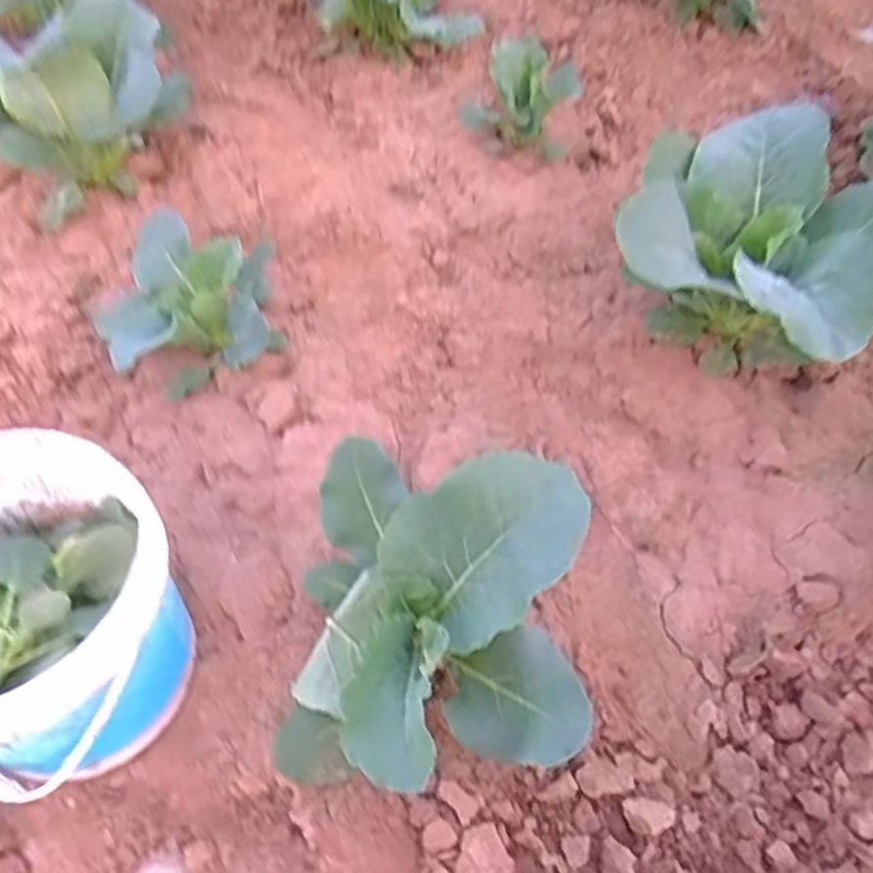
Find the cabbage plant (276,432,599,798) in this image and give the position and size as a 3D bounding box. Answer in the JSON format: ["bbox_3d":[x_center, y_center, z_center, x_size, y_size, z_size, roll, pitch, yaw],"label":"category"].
[{"bbox_3d":[-0.004,0.136,0.584,0.216,0.152,0.240,3,54,1],"label":"cabbage plant"}]

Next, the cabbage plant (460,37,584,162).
[{"bbox_3d":[0.115,-0.453,1.053,0.099,0.137,0.148,-31,61,-22],"label":"cabbage plant"}]

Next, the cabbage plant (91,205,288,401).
[{"bbox_3d":[-0.270,-0.150,0.845,0.176,0.134,0.182,-11,55,-10],"label":"cabbage plant"}]

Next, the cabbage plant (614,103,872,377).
[{"bbox_3d":[0.327,-0.183,0.818,0.256,0.197,0.282,20,56,12],"label":"cabbage plant"}]

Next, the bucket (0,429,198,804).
[{"bbox_3d":[-0.310,0.139,0.605,0.208,0.191,0.218,1,54,-1],"label":"bucket"}]

